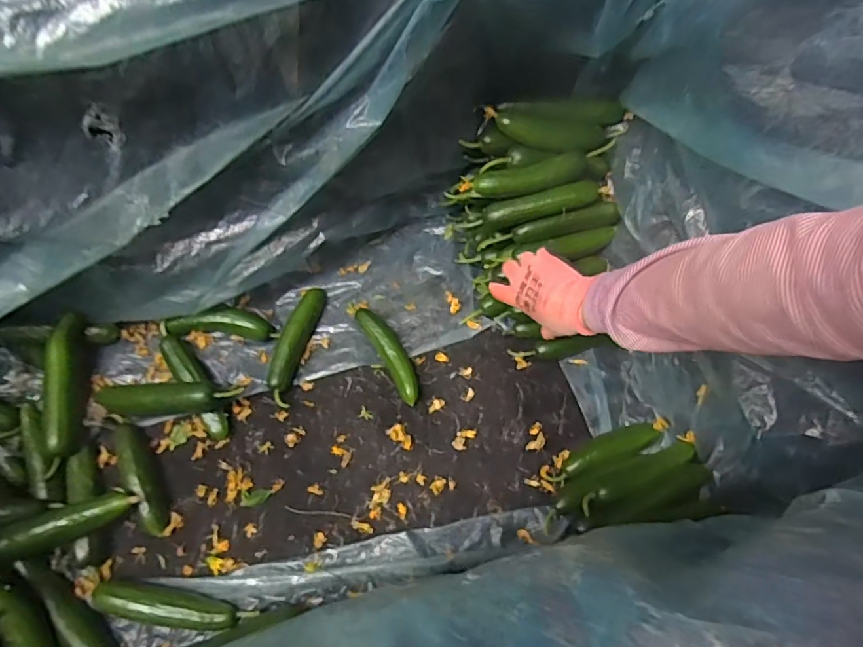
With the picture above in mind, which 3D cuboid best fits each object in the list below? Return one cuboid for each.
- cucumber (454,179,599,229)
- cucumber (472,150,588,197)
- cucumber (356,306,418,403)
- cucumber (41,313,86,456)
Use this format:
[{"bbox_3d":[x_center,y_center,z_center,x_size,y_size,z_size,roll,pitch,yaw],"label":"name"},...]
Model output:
[{"bbox_3d":[0.129,-0.151,0.663,0.184,0.037,0.031,-15,68,-7],"label":"cucumber"},{"bbox_3d":[0.127,-0.186,0.647,0.148,0.029,0.030,-13,68,-6],"label":"cucumber"},{"bbox_3d":[-0.056,0.040,0.701,0.032,0.029,0.147,-29,71,-12],"label":"cucumber"},{"bbox_3d":[-0.465,0.077,0.647,0.042,0.044,0.174,-10,68,-5],"label":"cucumber"}]

